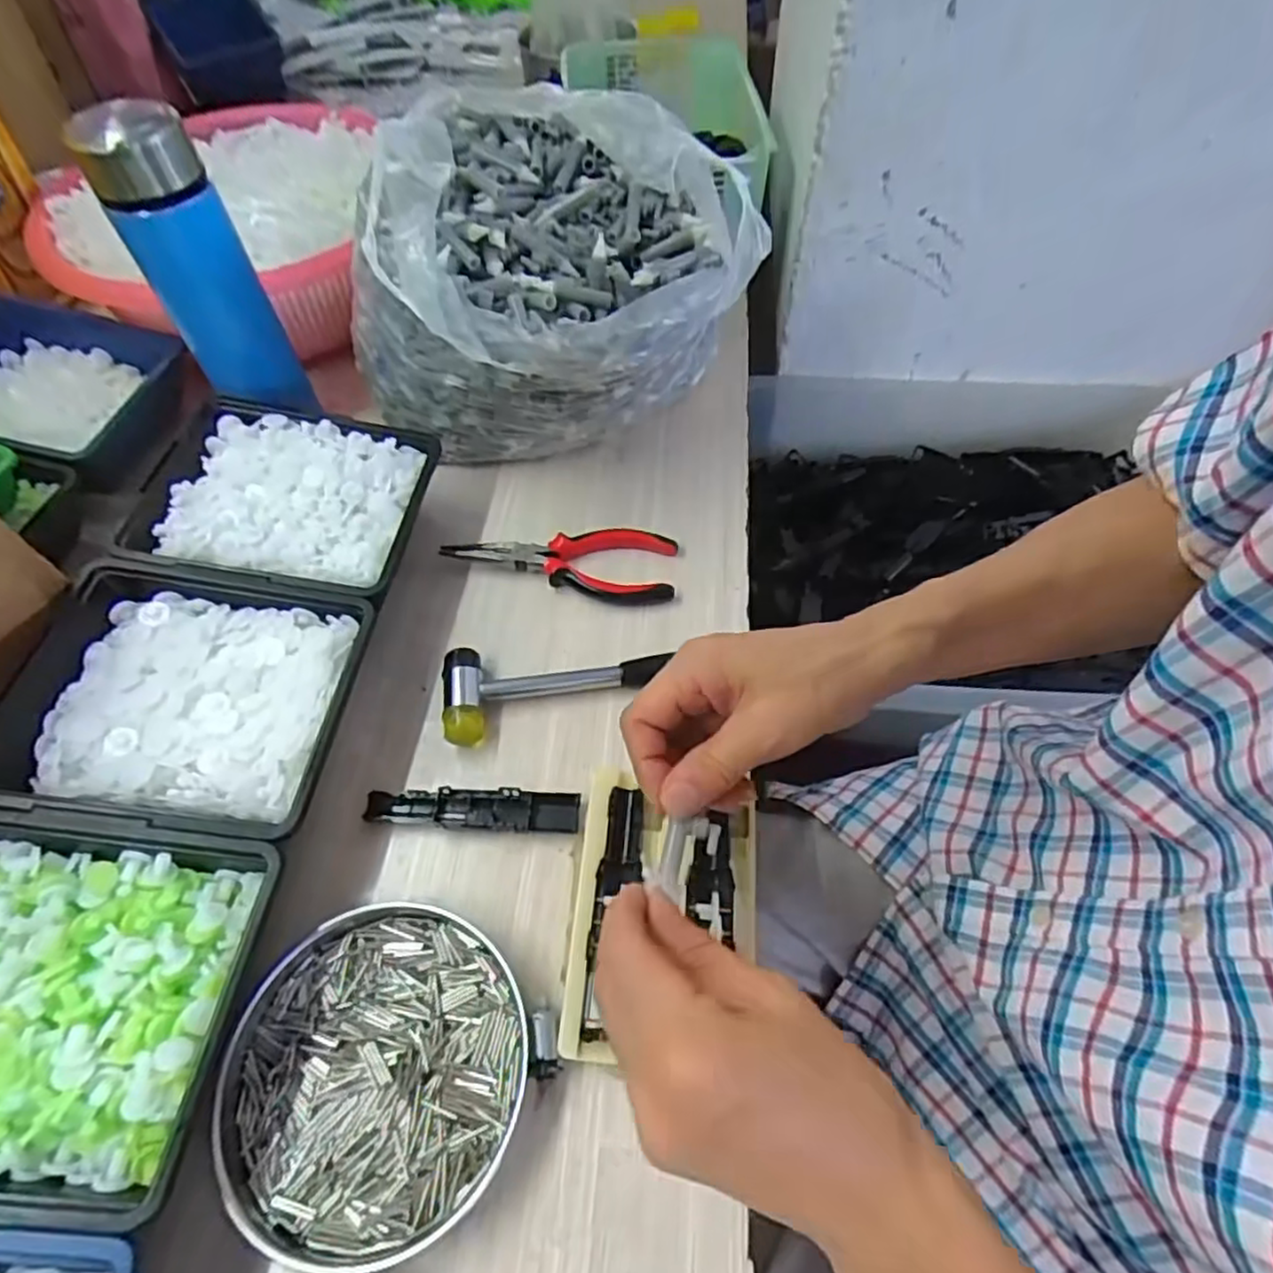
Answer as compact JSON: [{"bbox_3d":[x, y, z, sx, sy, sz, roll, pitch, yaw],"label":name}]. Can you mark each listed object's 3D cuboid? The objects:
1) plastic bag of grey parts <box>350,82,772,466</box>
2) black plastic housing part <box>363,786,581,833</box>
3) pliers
[{"bbox_3d":[-0.065,-0.242,0.491,0.243,0.170,0.231,36,64,22],"label":"plastic bag of grey parts"},{"bbox_3d":[-0.092,0.098,0.390,0.117,0.010,0.022,1,56,2],"label":"black plastic housing part"},{"bbox_3d":[-0.053,-0.053,0.483,0.158,0.018,0.055,4,56,4],"label":"pliers"}]

